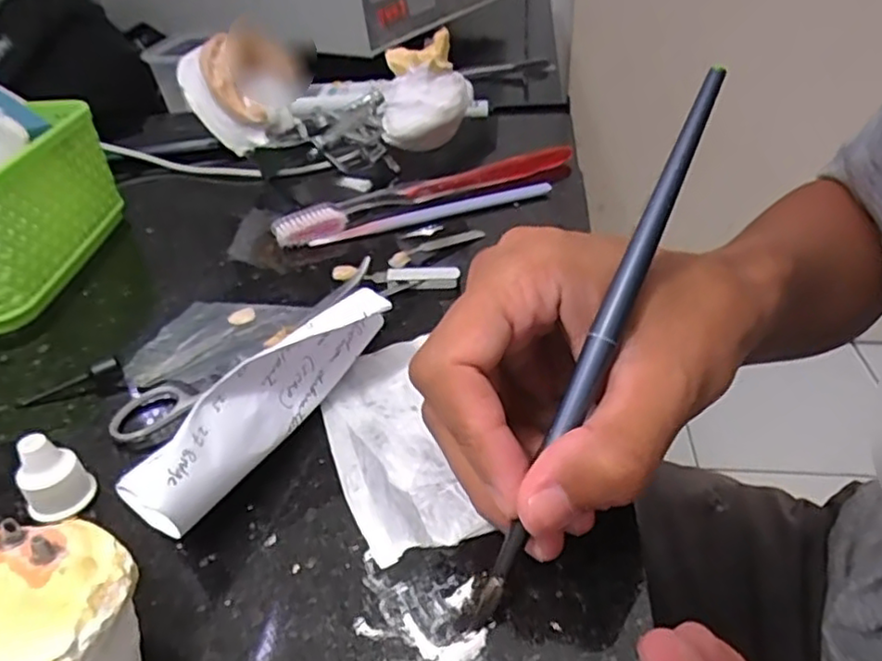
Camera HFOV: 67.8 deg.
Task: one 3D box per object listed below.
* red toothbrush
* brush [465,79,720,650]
[{"bbox_3d":[-0.005,-0.080,0.376,0.184,0.014,0.017,-20,40,-22],"label":"red toothbrush"},{"bbox_3d":[0.045,0.004,0.183,0.009,0.012,0.168,23,85,30],"label":"brush"}]

